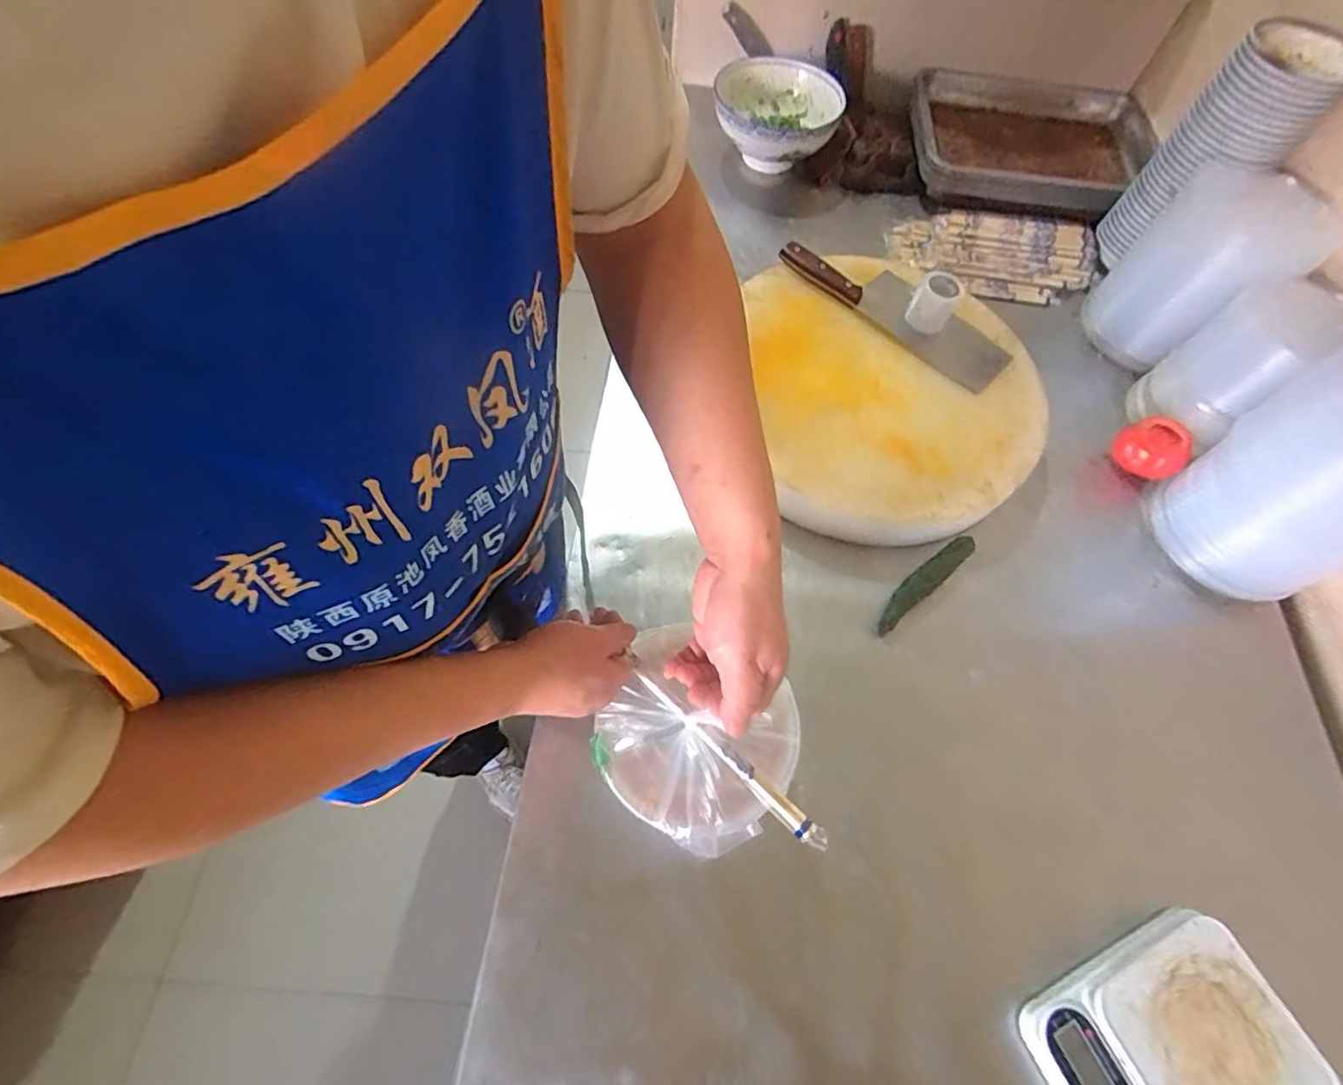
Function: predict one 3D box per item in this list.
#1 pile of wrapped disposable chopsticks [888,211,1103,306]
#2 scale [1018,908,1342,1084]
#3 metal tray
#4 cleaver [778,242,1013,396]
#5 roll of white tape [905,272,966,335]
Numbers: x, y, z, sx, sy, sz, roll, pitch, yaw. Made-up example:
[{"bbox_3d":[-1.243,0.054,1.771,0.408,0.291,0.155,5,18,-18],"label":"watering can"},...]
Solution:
[{"bbox_3d":[0.492,-0.436,0.921,0.309,0.046,0.158,1,63,-3],"label":"pile of wrapped disposable chopsticks"},{"bbox_3d":[0.397,0.407,0.484,0.199,0.044,0.154,-19,66,-13],"label":"scale"},{"bbox_3d":[0.584,-0.653,1.005,0.383,0.069,0.293,2,63,-3],"label":"metal tray"},{"bbox_3d":[0.284,-0.304,0.786,0.310,0.027,0.090,37,67,14],"label":"cleaver"},{"bbox_3d":[0.327,-0.300,0.754,0.051,0.051,0.049,30,65,11],"label":"roll of white tape"}]

